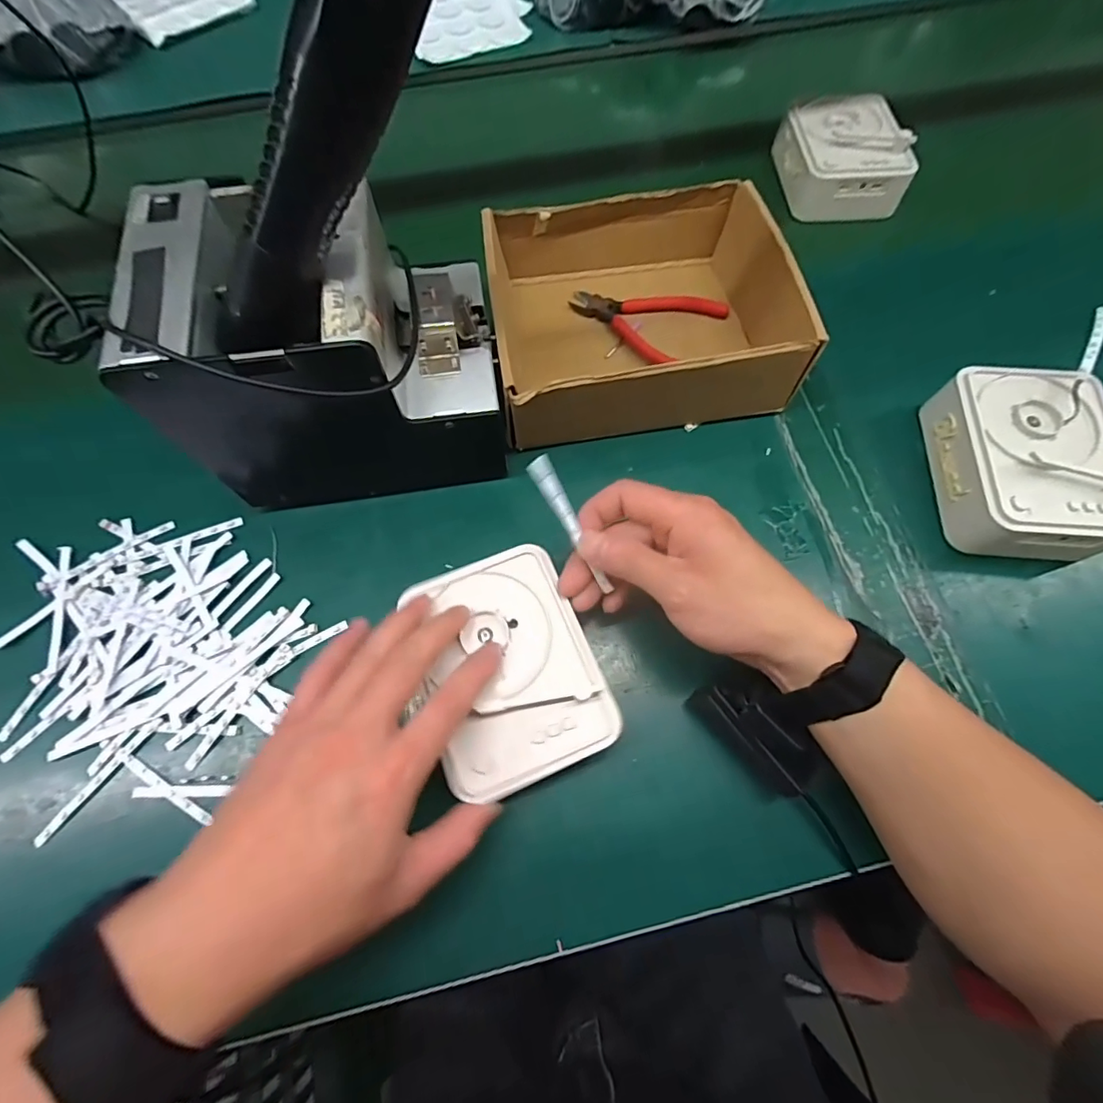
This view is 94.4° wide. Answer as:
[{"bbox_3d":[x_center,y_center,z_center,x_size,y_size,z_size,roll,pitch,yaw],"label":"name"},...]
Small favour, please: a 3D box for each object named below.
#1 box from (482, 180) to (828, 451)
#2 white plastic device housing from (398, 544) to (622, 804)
[{"bbox_3d":[0.063,-0.185,0.391,0.212,0.072,0.187,-11,70,-4],"label":"box"},{"bbox_3d":[-0.026,0.063,0.286,0.096,0.018,0.124,-22,71,-8],"label":"white plastic device housing"}]

